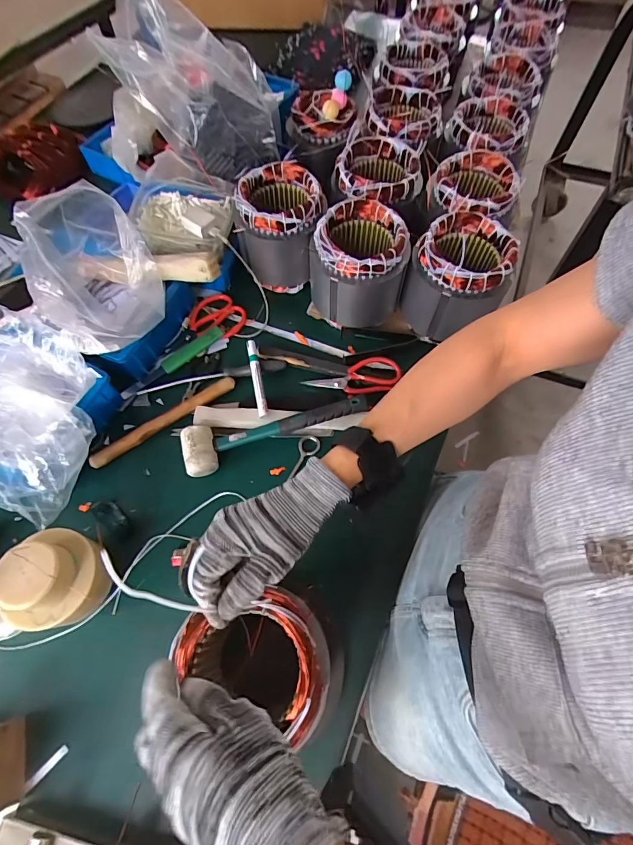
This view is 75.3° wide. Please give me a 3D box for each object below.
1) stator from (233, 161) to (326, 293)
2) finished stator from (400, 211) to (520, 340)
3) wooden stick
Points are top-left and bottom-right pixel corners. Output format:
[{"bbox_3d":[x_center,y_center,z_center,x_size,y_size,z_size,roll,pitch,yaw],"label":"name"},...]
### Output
[{"bbox_3d":[-0.061,-0.337,0.729,0.142,0.165,0.129,3,64,3],"label":"stator"},{"bbox_3d":[0.223,-0.224,0.682,0.146,0.180,0.145,-4,64,0],"label":"finished stator"},{"bbox_3d":[-0.244,-0.003,0.662,0.252,0.033,0.026,-33,68,-14],"label":"wooden stick"}]

